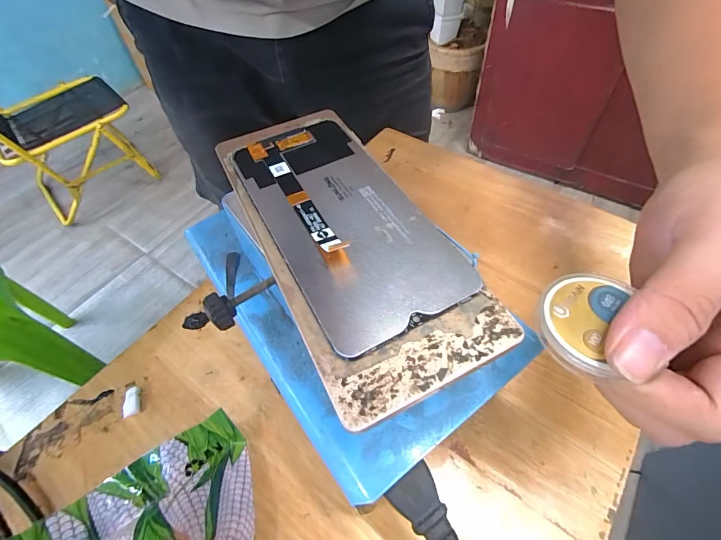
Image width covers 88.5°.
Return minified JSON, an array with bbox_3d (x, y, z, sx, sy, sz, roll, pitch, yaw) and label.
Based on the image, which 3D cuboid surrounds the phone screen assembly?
[{"bbox_3d":[-0.011,-0.024,0.184,0.078,0.006,0.181,-23,57,-13],"label":"phone screen assembly"}]

